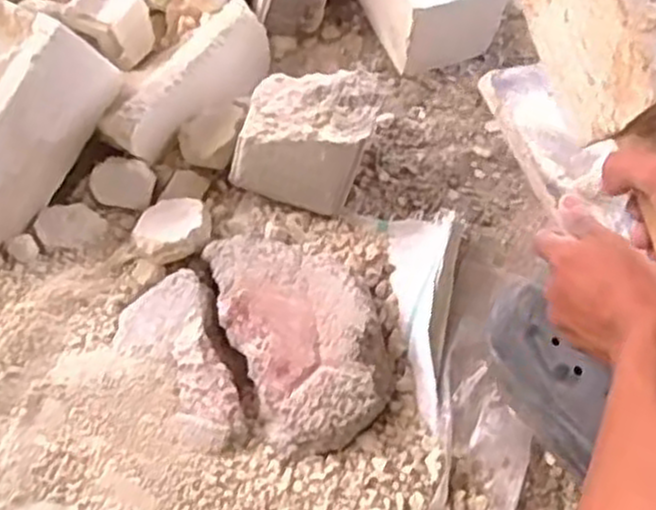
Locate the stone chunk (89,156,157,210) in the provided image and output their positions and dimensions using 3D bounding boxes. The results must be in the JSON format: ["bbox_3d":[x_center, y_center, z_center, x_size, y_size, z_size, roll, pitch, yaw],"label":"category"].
[{"bbox_3d":[-0.185,-0.065,0.709,0.052,0.026,0.040,9,67,4],"label":"stone chunk"}]

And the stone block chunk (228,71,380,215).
[{"bbox_3d":[-0.019,-0.104,0.691,0.112,0.083,0.097,17,64,4],"label":"stone block chunk"}]

